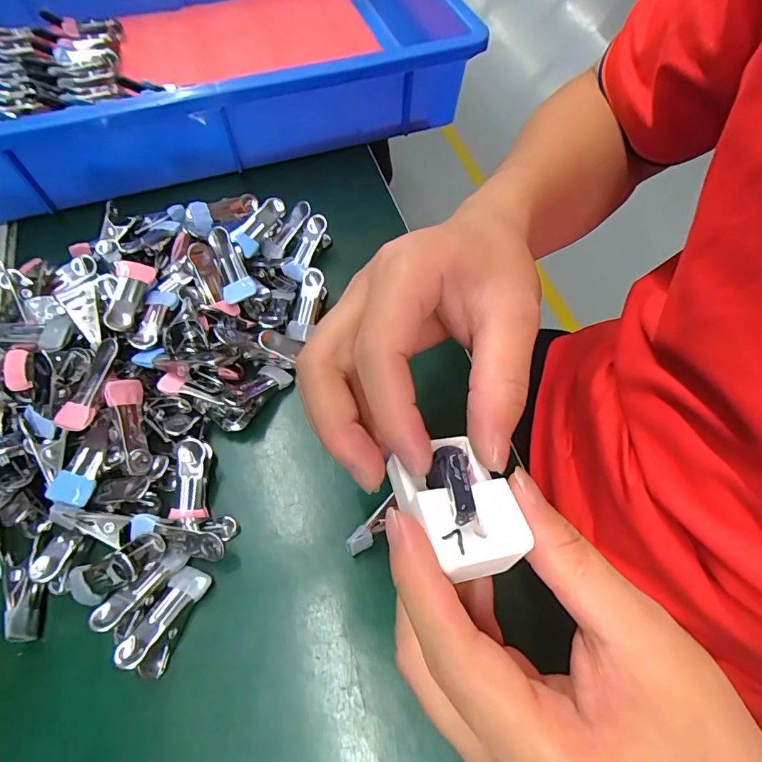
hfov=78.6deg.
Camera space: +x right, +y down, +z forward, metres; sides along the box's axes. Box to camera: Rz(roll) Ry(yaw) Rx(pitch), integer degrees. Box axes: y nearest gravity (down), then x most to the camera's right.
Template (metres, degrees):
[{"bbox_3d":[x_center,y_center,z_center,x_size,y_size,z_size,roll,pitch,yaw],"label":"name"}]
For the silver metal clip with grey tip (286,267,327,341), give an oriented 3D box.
[{"bbox_3d":[-0.051,-0.052,0.328,0.017,0.018,0.051,16,84,8],"label":"silver metal clip with grey tip"}]

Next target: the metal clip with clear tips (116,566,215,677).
[{"bbox_3d":[-0.108,0.119,0.232,0.020,0.025,0.050,23,64,11],"label":"metal clip with clear tips"}]

